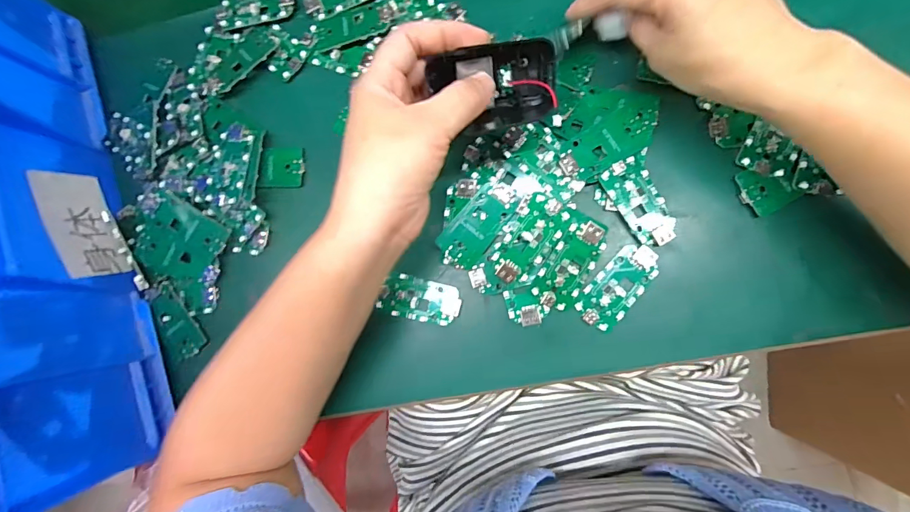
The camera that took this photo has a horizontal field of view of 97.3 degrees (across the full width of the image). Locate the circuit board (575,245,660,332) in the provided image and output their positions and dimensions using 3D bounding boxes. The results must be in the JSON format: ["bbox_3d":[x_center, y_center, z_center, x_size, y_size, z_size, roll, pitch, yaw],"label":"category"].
[{"bbox_3d":[0.113,0.021,0.278,0.032,0.006,0.064,39,91,9],"label":"circuit board"}]

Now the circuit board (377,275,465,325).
[{"bbox_3d":[-0.025,0.033,0.296,0.059,0.005,0.031,12,87,9],"label":"circuit board"}]

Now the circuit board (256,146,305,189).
[{"bbox_3d":[-0.136,-0.069,0.313,0.034,0.004,0.032,0,84,-4],"label":"circuit board"}]

